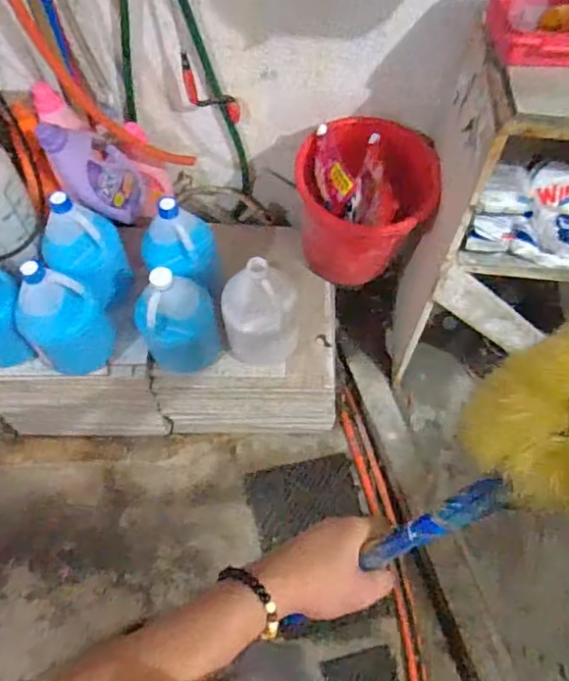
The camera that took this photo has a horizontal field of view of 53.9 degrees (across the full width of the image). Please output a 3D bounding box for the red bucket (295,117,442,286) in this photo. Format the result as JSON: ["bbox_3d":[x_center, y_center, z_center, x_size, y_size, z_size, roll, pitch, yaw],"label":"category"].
[{"bbox_3d":[0.181,-0.291,1.214,0.244,0.280,0.243,1,61,-1],"label":"red bucket"}]

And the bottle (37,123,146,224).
[{"bbox_3d":[-0.389,-0.326,1.117,0.090,0.297,0.144,12,91,20],"label":"bottle"}]

